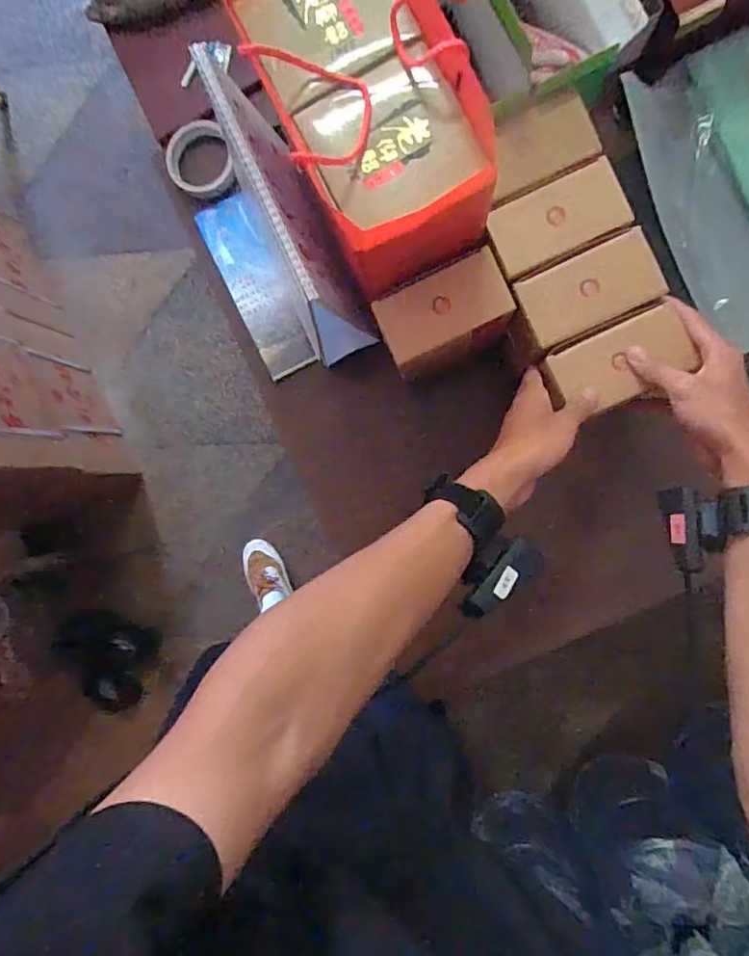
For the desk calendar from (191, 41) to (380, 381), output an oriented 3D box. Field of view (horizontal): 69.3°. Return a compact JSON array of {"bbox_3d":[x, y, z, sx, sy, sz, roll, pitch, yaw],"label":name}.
[{"bbox_3d":[-0.129,-0.255,0.581,0.143,0.216,0.274,-29,87,7],"label":"desk calendar"}]

